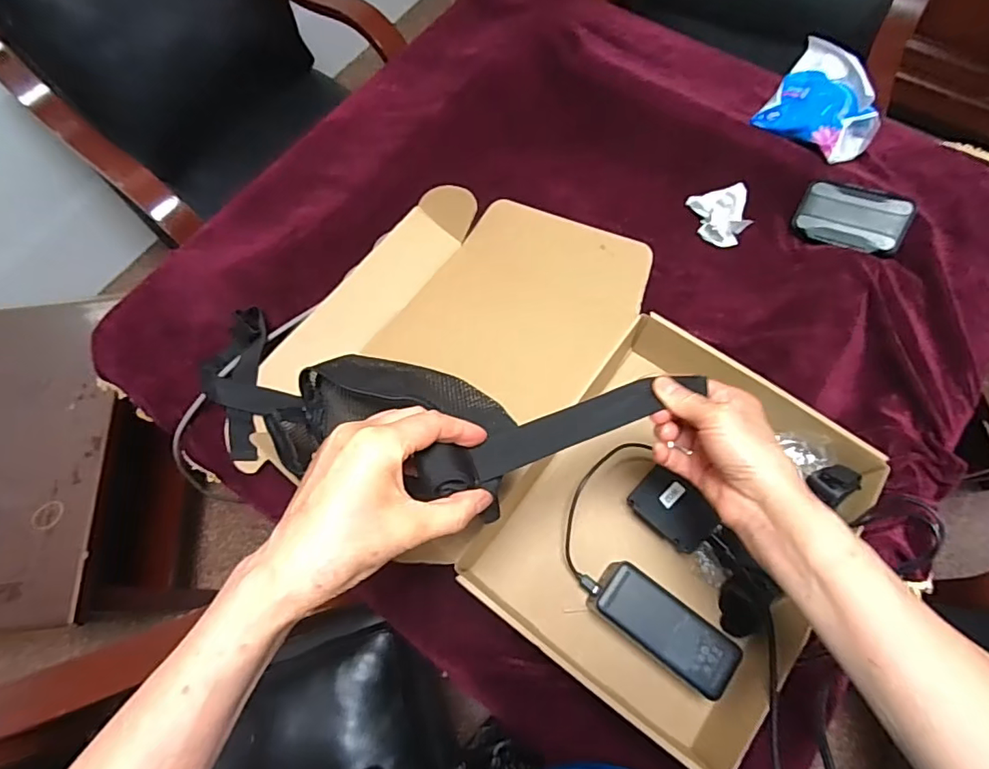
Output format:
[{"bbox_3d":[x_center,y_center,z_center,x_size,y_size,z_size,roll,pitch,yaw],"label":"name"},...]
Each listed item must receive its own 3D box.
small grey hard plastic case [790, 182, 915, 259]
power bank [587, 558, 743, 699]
[{"bbox_3d":[0.459,-0.213,0.693,0.123,0.016,0.073,25,106,27],"label":"small grey hard plastic case"},{"bbox_3d":[0.158,0.223,0.504,0.130,0.043,0.060,35,77,13],"label":"power bank"}]

